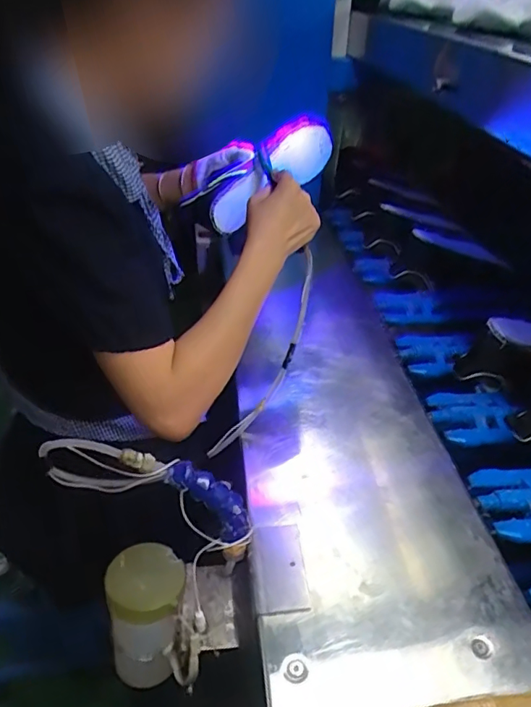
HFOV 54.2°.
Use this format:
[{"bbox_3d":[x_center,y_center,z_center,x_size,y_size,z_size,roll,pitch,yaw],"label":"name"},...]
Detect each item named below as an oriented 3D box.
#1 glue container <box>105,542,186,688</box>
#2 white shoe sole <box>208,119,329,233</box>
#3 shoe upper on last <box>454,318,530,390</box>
[{"bbox_3d":[-0.113,0.255,0.513,0.069,0.115,0.083,-6,36,-8],"label":"glue container"},{"bbox_3d":[0.013,-0.244,0.715,0.215,0.095,0.027,-41,50,-13],"label":"white shoe sole"},{"bbox_3d":[0.373,0.003,0.714,0.210,0.097,0.068,-8,38,-14],"label":"shoe upper on last"}]

